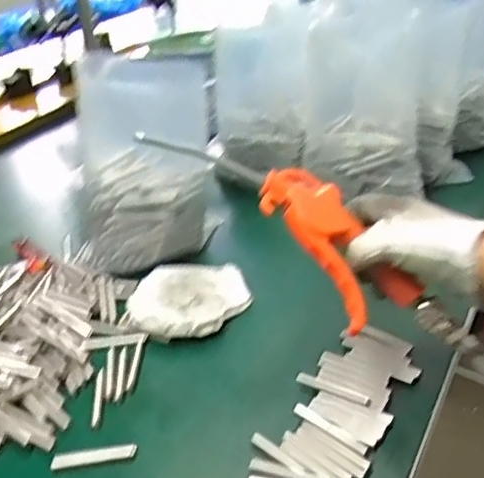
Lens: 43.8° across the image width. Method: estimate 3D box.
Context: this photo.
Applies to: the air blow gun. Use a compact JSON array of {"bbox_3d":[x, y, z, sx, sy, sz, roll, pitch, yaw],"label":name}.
[{"bbox_3d":[0.035,-0.016,0.441,0.234,0.026,0.087,39,43,7],"label":"air blow gun"}]

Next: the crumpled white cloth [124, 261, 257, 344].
[{"bbox_3d":[-0.049,0.051,0.568,0.109,0.022,0.110,-4,31,1],"label":"crumpled white cloth"}]

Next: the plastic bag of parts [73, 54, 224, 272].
[{"bbox_3d":[-0.103,-0.076,0.608,0.147,0.197,0.088,-9,31,-7],"label":"plastic bag of parts"}]

